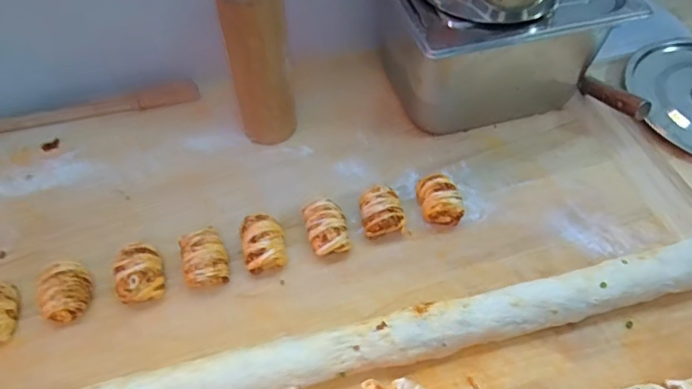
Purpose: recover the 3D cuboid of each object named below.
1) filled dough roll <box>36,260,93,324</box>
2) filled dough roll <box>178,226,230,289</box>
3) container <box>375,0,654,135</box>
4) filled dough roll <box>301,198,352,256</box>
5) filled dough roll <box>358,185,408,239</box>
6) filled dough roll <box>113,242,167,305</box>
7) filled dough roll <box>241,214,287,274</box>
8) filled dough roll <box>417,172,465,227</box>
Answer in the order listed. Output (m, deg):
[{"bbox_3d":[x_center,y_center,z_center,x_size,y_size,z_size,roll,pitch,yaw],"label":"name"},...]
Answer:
[{"bbox_3d":[-0.334,0.113,0.592,0.052,0.043,0.070,-12,54,-11],"label":"filled dough roll"},{"bbox_3d":[-0.178,0.078,0.624,0.052,0.045,0.069,-16,55,-14],"label":"filled dough roll"},{"bbox_3d":[0.216,-0.245,0.776,0.323,0.205,0.233,-9,53,-8],"label":"container"},{"bbox_3d":[-0.025,0.042,0.654,0.055,0.040,0.080,-13,54,-11],"label":"filled dough roll"},{"bbox_3d":[0.049,0.024,0.670,0.060,0.039,0.070,-12,54,-10],"label":"filled dough roll"},{"bbox_3d":[-0.254,0.095,0.610,0.054,0.040,0.075,-12,54,-11],"label":"filled dough roll"},{"bbox_3d":[-0.106,0.060,0.640,0.055,0.038,0.075,-11,54,-10],"label":"filled dough roll"},{"bbox_3d":[0.129,0.006,0.678,0.056,0.048,0.067,-7,53,-6],"label":"filled dough roll"}]

